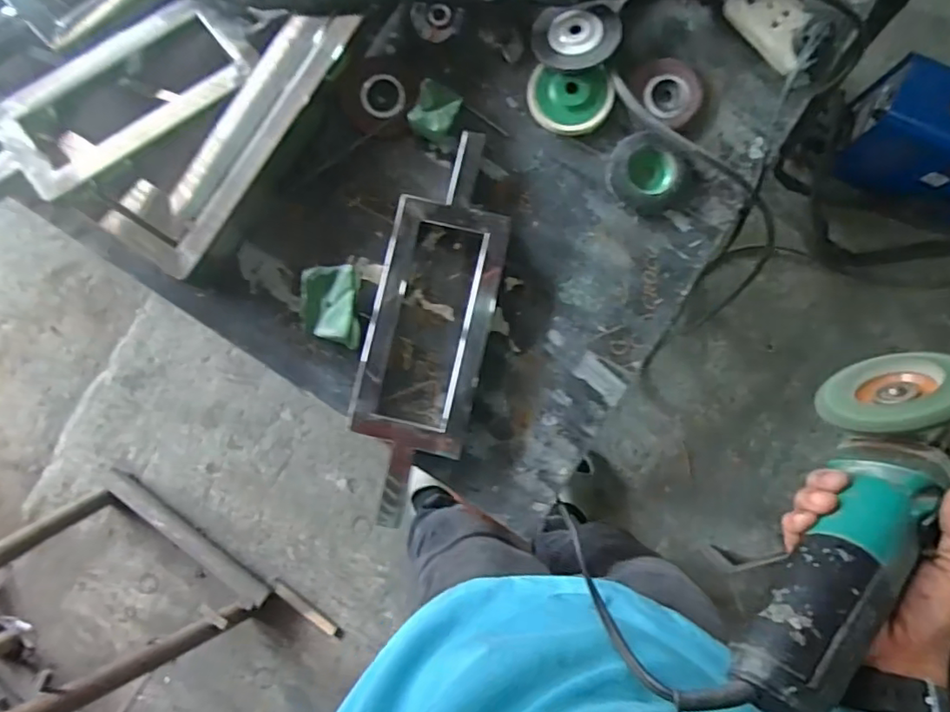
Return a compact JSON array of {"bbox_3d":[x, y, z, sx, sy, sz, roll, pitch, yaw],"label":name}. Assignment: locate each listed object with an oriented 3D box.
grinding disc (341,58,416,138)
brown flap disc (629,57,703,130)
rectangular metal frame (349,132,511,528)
[{"bbox_3d":[-0.112,-0.304,0.675,0.086,0.006,0.090,1,84,-13],"label":"grinding disc"},{"bbox_3d":[0.222,-0.305,0.665,0.080,0.020,0.076,0,87,1],"label":"brown flap disc"},{"bbox_3d":[-0.050,-0.032,0.649,0.133,0.035,0.435,11,87,2],"label":"rectangular metal frame"}]

